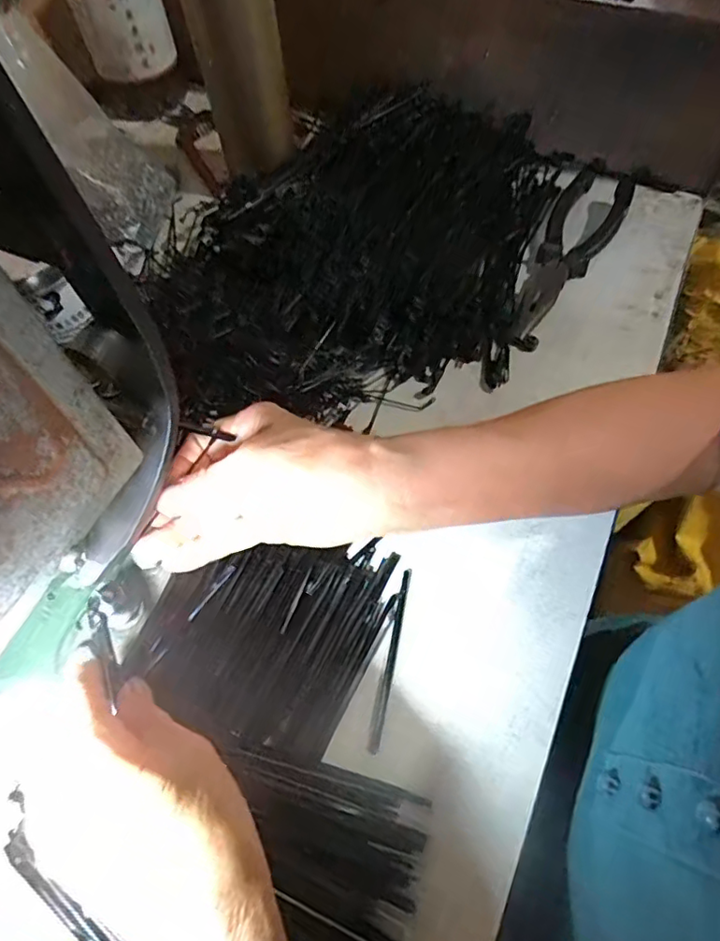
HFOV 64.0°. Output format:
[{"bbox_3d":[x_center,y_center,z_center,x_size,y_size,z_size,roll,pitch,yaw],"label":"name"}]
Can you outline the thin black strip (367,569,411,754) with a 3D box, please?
[{"bbox_3d":[0.017,0.104,0.319,0.007,0.004,0.095,10,63,8],"label":"thin black strip"}]

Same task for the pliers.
[{"bbox_3d":[0.160,-0.174,0.447,0.048,0.026,0.179,29,67,16],"label":"pliers"}]

